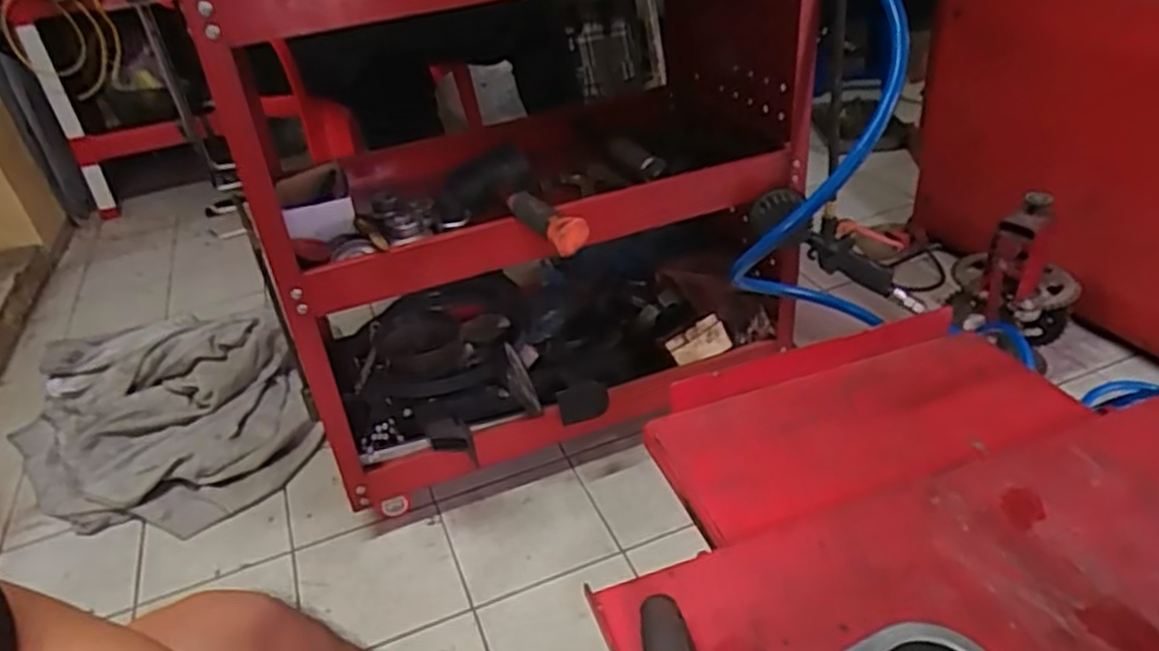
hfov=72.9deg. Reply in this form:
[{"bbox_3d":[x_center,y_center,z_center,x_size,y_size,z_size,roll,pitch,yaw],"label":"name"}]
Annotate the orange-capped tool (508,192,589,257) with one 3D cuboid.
[{"bbox_3d":[-0.043,-0.119,0.875,0.038,0.049,0.174,-21,36,-20],"label":"orange-capped tool"}]

